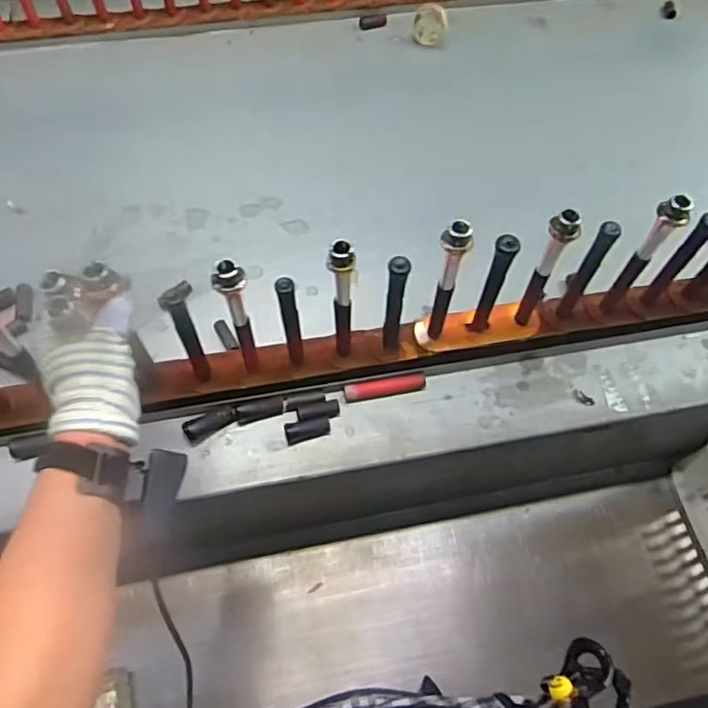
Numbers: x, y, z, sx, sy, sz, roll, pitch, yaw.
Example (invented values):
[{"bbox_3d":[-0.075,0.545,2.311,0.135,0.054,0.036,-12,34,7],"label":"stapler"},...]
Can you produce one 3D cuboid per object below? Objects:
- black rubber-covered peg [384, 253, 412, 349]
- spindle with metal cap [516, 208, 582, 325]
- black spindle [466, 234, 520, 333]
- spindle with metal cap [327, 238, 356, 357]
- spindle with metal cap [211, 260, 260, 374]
[{"bbox_3d":[0.041,-0.046,0.600,0.023,0.159,0.014,9,63,4],"label":"black rubber-covered peg"},{"bbox_3d":[0.193,-0.081,0.613,0.027,0.195,0.028,28,66,13],"label":"spindle with metal cap"},{"bbox_3d":[0.142,-0.066,0.616,0.022,0.165,0.019,35,68,16],"label":"black spindle"},{"bbox_3d":[-0.012,-0.050,0.585,0.025,0.188,0.030,0,63,-1],"label":"spindle with metal cap"},{"bbox_3d":[-0.108,-0.031,0.564,0.026,0.167,0.022,-7,63,-4],"label":"spindle with metal cap"}]

